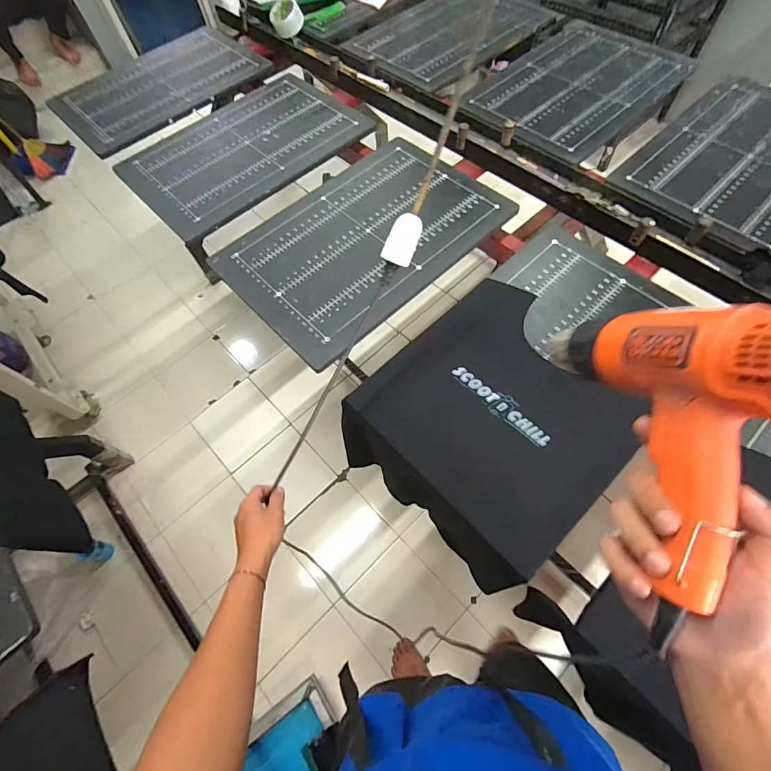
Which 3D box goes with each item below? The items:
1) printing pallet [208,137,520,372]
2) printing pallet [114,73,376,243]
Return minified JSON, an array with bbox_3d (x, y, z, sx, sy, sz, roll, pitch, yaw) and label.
[{"bbox_3d":[-0.056,-0.349,0.907,0.432,0.017,0.595,41,72,21],"label":"printing pallet"},{"bbox_3d":[-0.390,-0.660,1.087,0.597,0.015,0.419,-41,67,-16],"label":"printing pallet"}]

